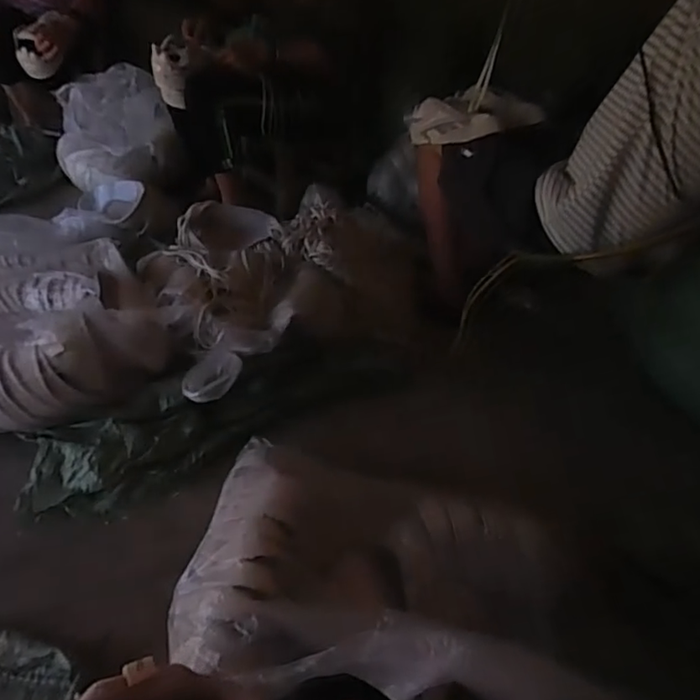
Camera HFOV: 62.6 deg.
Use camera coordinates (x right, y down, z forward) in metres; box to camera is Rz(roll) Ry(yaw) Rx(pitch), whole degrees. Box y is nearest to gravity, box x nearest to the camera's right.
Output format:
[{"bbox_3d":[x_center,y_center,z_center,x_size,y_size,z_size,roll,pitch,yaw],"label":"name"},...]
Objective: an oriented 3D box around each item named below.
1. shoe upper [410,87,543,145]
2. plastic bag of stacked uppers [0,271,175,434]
[{"bbox_3d":[0.281,-0.518,1.269,0.288,0.106,0.156,-7,39,4],"label":"shoe upper"},{"bbox_3d":[-0.594,-0.004,1.098,0.461,0.202,0.283,-2,40,-12],"label":"plastic bag of stacked uppers"}]

